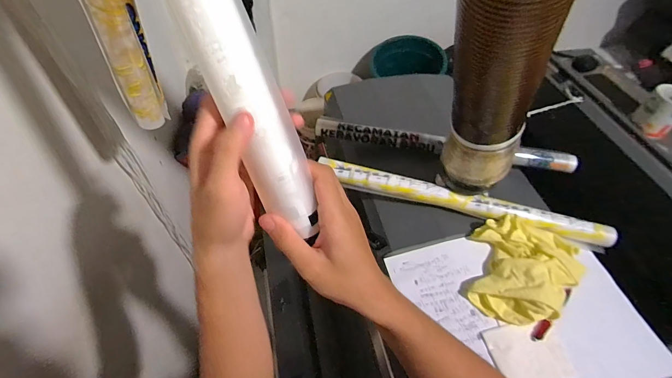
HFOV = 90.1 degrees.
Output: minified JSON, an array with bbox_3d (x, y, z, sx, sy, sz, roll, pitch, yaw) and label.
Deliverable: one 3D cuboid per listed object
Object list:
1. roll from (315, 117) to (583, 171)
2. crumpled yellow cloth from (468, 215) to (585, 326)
[{"bbox_3d":[0.249,-0.105,0.790,0.599,0.034,0.051,9,52,4],"label":"roll"},{"bbox_3d":[0.347,0.144,0.602,0.185,0.059,0.202,15,53,8],"label":"crumpled yellow cloth"}]

